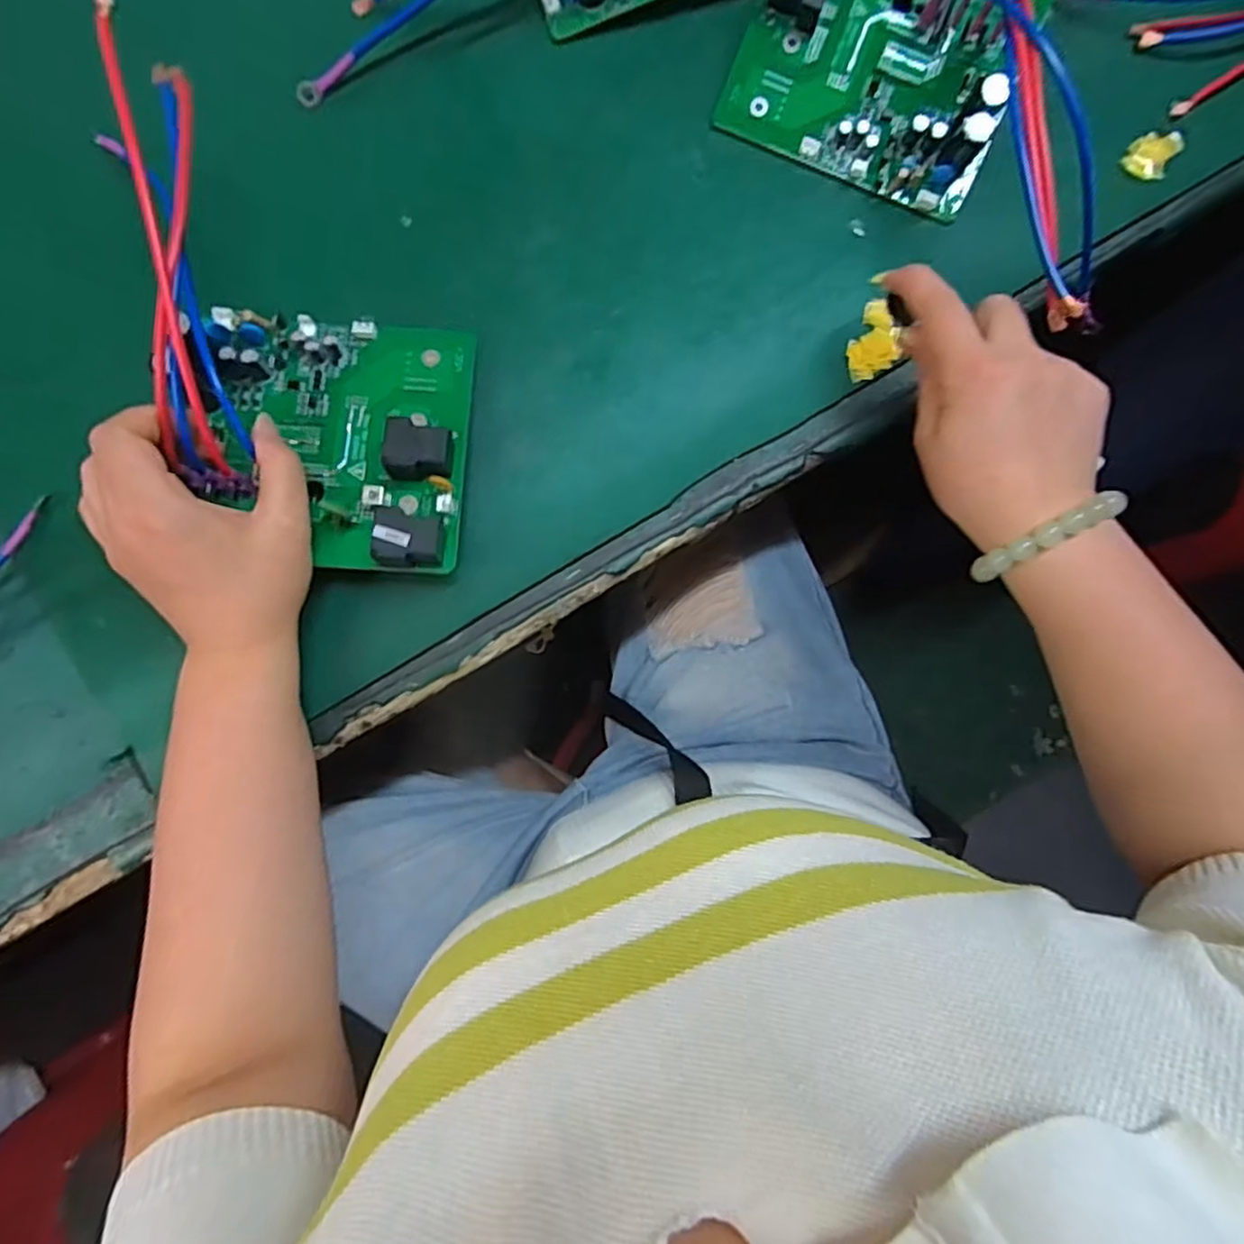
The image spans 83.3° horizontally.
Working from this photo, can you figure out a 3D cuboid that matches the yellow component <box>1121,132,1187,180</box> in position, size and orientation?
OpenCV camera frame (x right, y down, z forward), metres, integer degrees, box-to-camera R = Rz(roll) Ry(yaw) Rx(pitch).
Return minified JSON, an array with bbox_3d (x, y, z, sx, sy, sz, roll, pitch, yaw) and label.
[{"bbox_3d":[0.321,-0.284,0.423,0.026,0.008,0.032,31,85,1],"label":"yellow component"}]

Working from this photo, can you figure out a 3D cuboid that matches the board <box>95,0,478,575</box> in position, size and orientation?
[{"bbox_3d":[-0.152,-0.137,0.339,0.140,0.096,0.211,3,87,-3],"label":"board"}]

